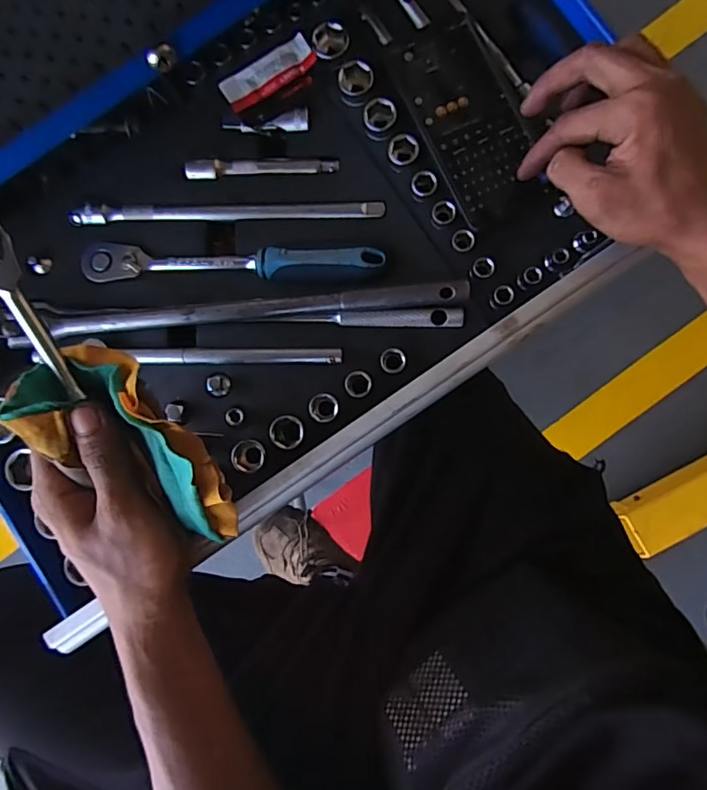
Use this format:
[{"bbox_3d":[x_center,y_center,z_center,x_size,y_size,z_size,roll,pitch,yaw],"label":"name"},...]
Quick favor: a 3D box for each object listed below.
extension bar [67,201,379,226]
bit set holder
[{"bbox_3d":[-0.102,-0.150,0.417,0.250,0.014,0.016,-1,83,5],"label":"extension bar"},{"bbox_3d":[0.092,-0.212,0.401,0.076,0.017,0.156,-23,82,2],"label":"bit set holder"}]

